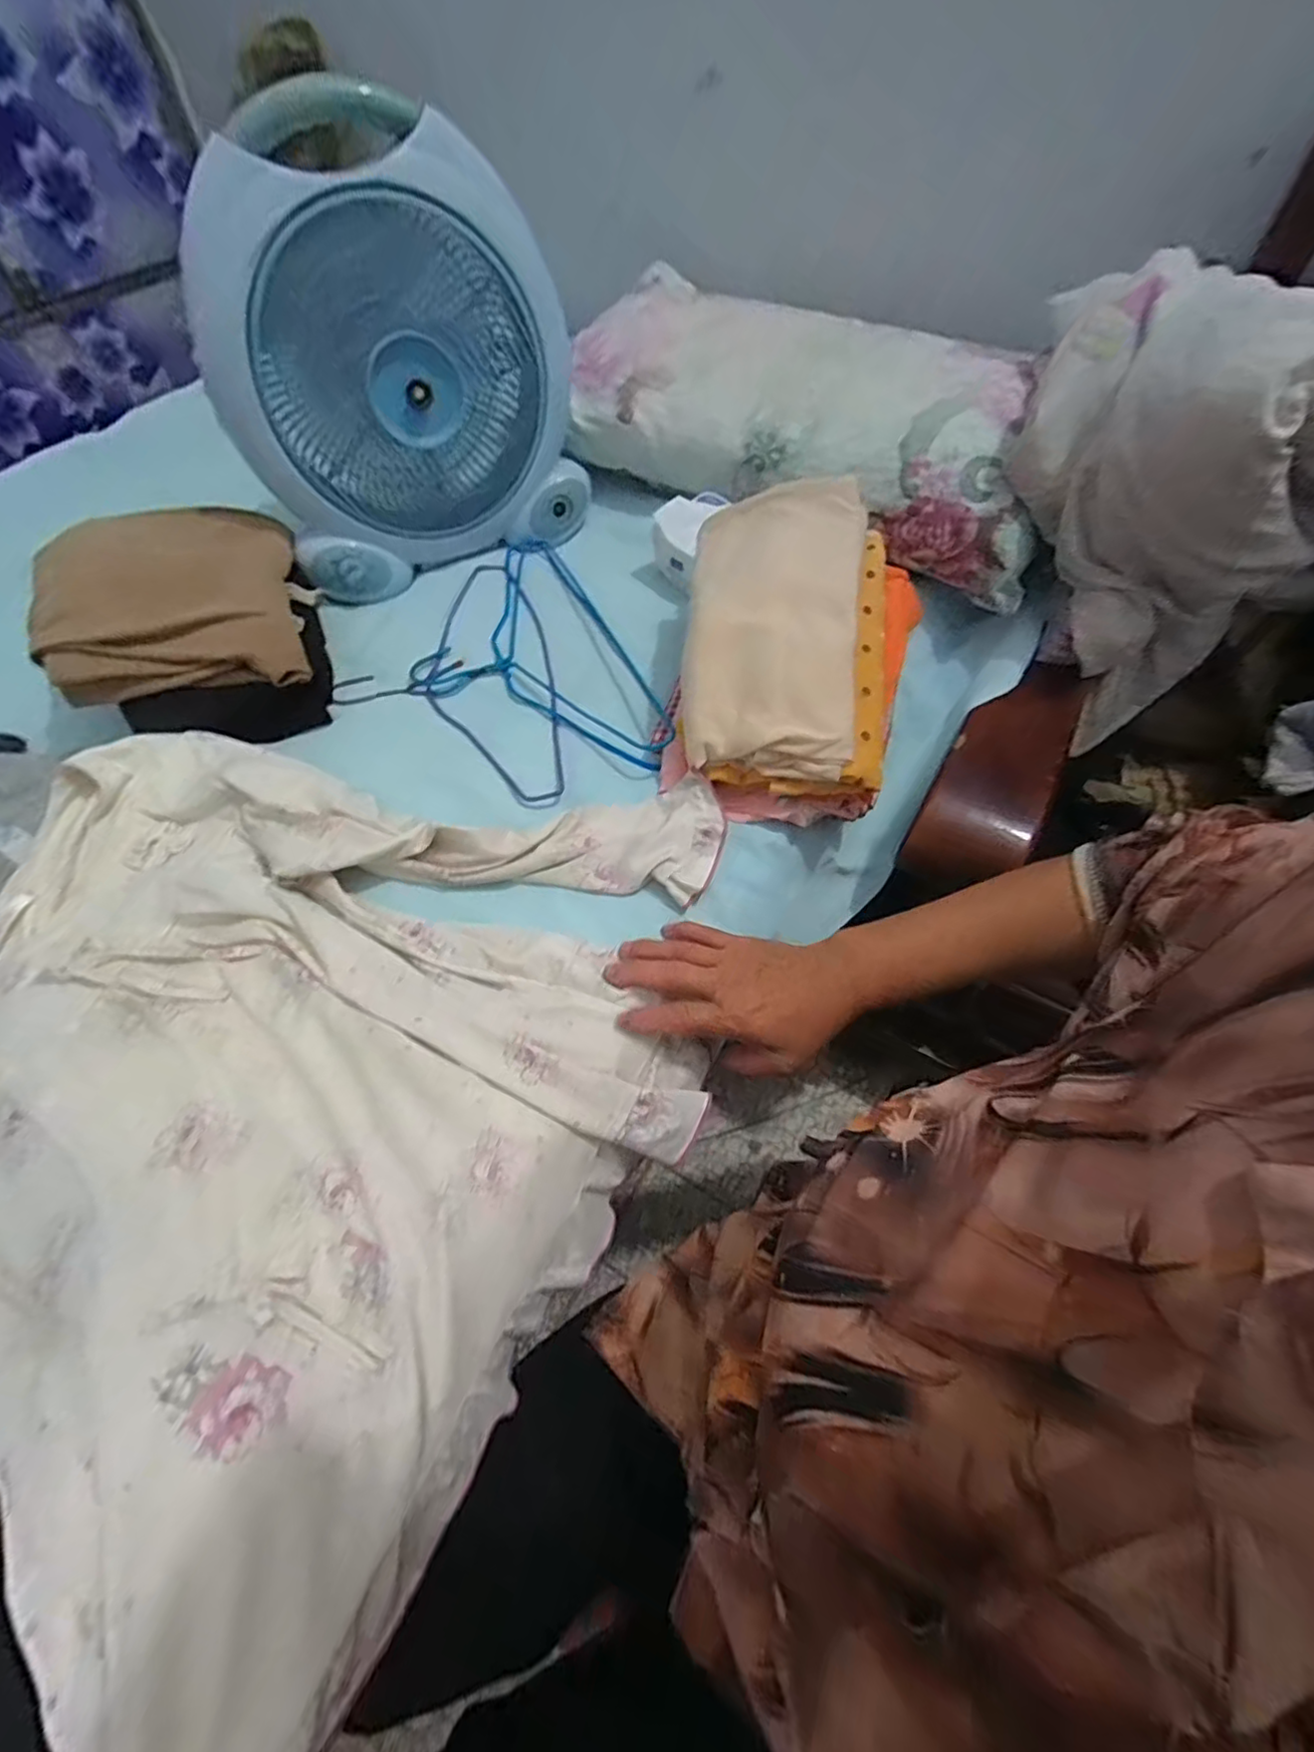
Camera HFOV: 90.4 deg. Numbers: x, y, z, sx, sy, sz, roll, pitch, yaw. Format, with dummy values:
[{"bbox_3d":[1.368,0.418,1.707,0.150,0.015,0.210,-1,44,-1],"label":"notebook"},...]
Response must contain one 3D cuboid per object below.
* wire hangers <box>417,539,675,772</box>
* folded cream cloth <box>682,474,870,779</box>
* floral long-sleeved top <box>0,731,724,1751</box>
[{"bbox_3d":[-0.145,-0.235,0.672,0.208,0.032,0.399,-22,59,-12],"label":"wire hangers"},{"bbox_3d":[0.098,-0.215,0.550,0.142,0.040,0.268,7,73,6],"label":"folded cream cloth"},{"bbox_3d":[-0.281,0.141,0.434,0.542,0.125,0.589,18,59,13],"label":"floral long-sleeved top"}]

